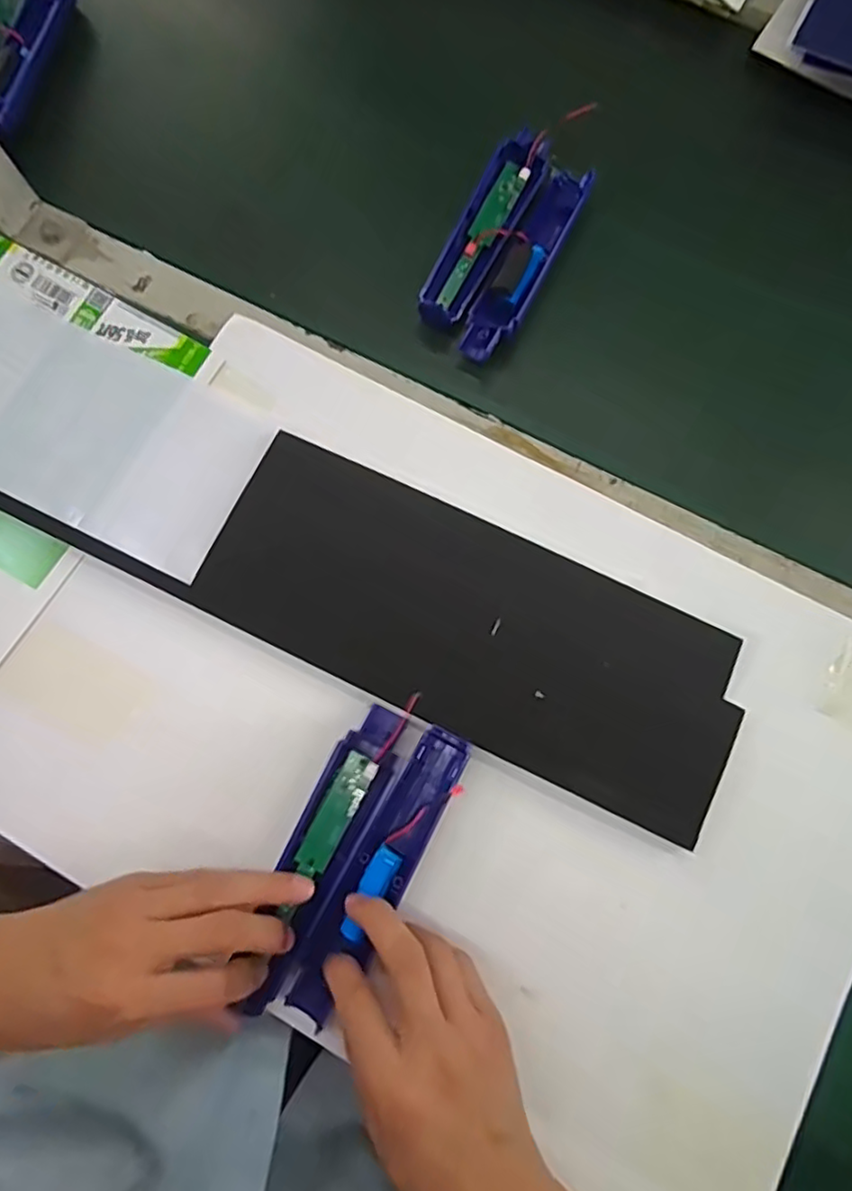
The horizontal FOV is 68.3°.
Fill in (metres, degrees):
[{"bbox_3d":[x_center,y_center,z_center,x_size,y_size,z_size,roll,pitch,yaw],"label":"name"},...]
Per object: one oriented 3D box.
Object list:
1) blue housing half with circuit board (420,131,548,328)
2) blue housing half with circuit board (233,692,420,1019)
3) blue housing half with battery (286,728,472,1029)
[{"bbox_3d":[0.042,-0.269,0.462,0.037,0.019,0.162,27,78,7],"label":"blue housing half with circuit board"},{"bbox_3d":[-0.057,0.141,0.358,0.036,0.020,0.177,23,78,6],"label":"blue housing half with circuit board"},{"bbox_3d":[-0.025,0.153,0.354,0.034,0.014,0.165,30,77,7],"label":"blue housing half with battery"}]

